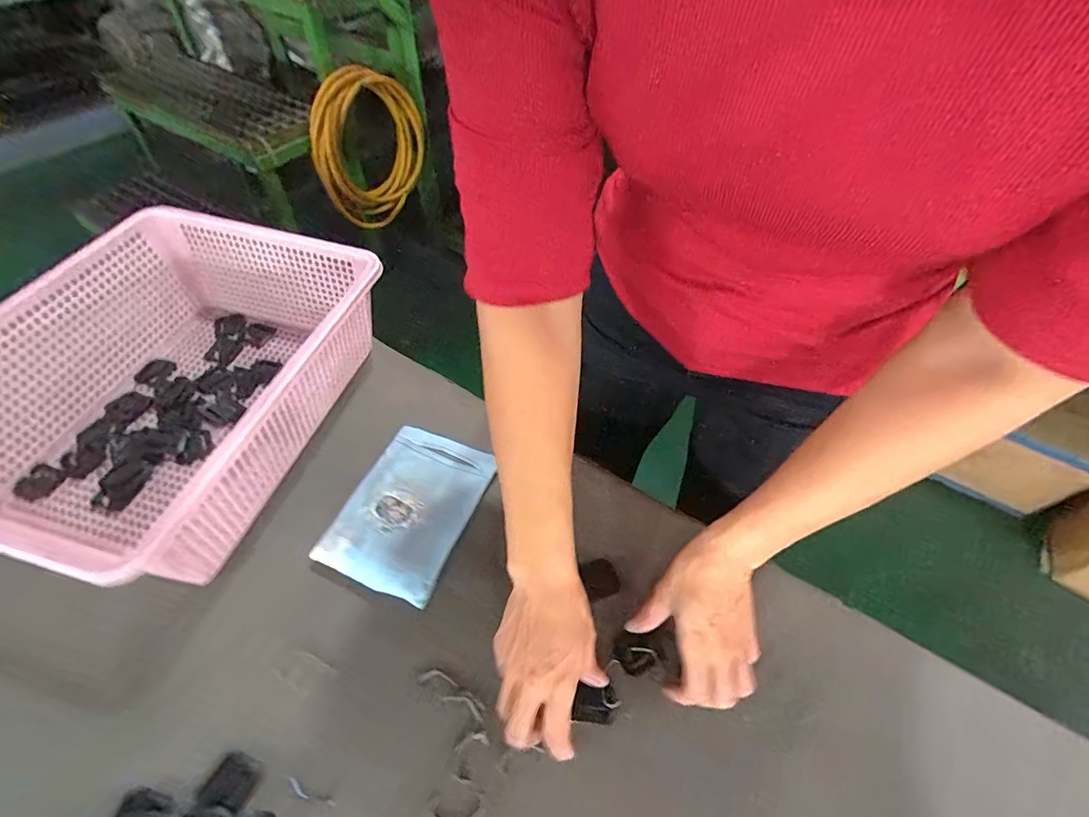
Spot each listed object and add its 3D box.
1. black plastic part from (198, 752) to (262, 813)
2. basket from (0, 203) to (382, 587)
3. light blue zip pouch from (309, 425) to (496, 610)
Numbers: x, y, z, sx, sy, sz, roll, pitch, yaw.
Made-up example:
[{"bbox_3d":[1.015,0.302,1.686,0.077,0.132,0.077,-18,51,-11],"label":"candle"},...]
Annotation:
[{"bbox_3d":[-0.228,0.271,0.350,0.033,0.006,0.030,17,56,6],"label":"black plastic part"},{"bbox_3d":[-0.371,-0.030,0.486,0.304,0.129,0.388,14,48,7],"label":"basket"},{"bbox_3d":[-0.130,0.097,0.471,0.112,0.033,0.158,21,56,8],"label":"light blue zip pouch"}]

